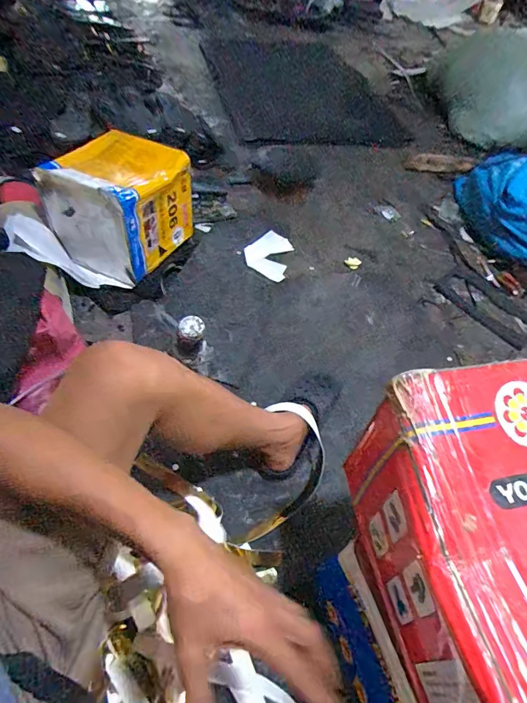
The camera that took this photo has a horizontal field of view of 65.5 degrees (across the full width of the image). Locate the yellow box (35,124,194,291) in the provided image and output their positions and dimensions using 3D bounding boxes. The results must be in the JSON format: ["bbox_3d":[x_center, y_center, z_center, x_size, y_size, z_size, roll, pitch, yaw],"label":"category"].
[{"bbox_3d":[-0.338,-0.353,1.004,0.236,0.244,0.286,24,54,11],"label":"yellow box"}]

